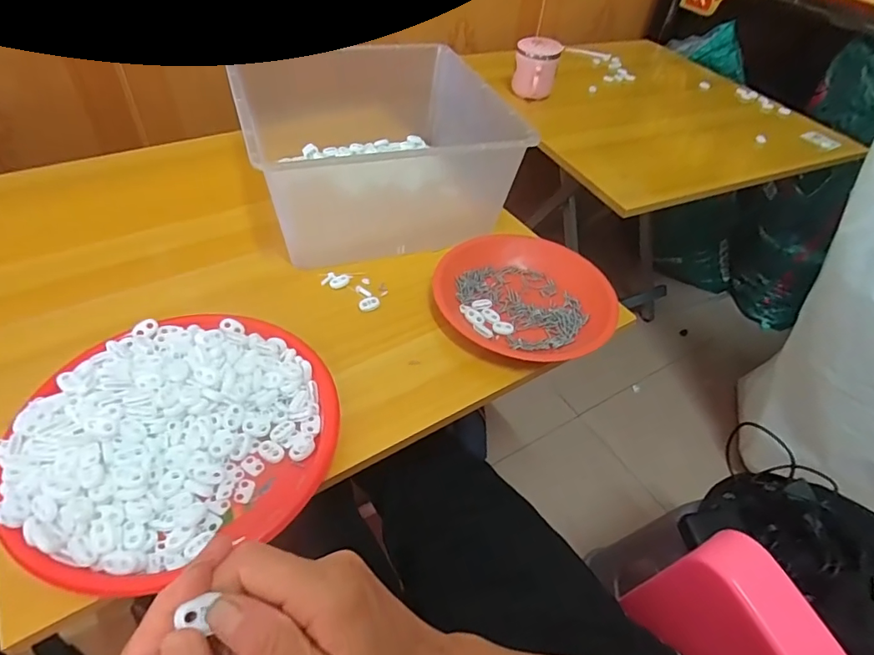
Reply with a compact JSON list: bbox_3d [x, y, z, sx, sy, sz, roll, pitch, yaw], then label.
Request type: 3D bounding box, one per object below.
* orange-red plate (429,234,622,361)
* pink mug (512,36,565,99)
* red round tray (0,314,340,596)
[{"bbox_3d":[0.104,-0.042,0.571,0.192,0.037,0.176,3,47,-3],"label":"orange-red plate"},{"bbox_3d":[0.177,-0.465,0.918,0.079,0.082,0.073,13,47,5],"label":"pink mug"},{"bbox_3d":[-0.205,0.080,0.414,0.231,0.052,0.214,3,47,-3],"label":"red round tray"}]

